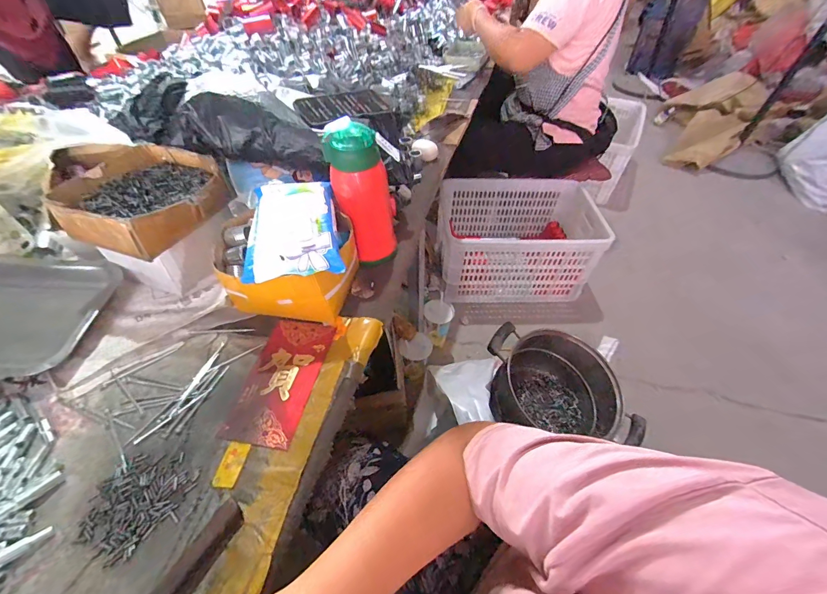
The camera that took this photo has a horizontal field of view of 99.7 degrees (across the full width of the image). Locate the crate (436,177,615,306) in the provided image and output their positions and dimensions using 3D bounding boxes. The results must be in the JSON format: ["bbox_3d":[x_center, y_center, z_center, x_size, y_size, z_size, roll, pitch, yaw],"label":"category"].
[{"bbox_3d":[0.360,-0.241,1.373,0.602,0.283,0.452,-3,49,-4],"label":"crate"}]

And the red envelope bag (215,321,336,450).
[{"bbox_3d":[-0.163,0.099,0.437,0.089,0.004,0.166,6,49,8],"label":"red envelope bag"}]

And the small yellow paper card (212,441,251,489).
[{"bbox_3d":[-0.191,0.176,0.367,0.025,0.004,0.044,7,49,5],"label":"small yellow paper card"}]

